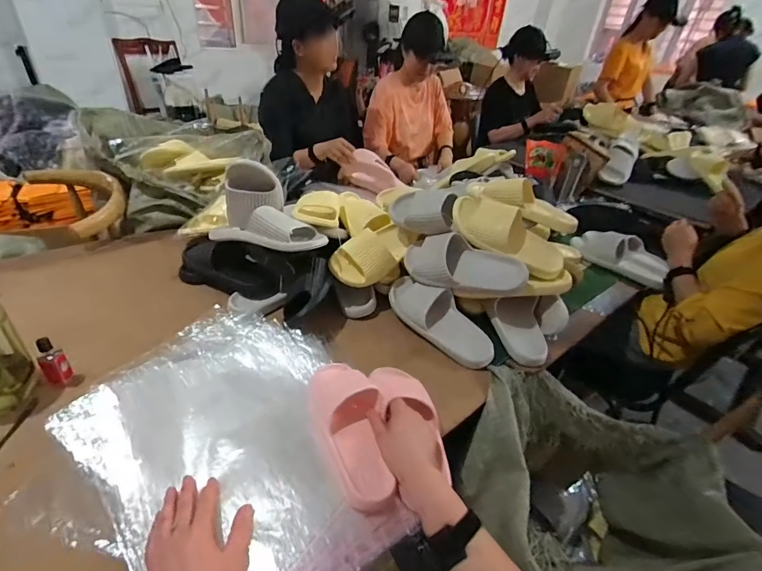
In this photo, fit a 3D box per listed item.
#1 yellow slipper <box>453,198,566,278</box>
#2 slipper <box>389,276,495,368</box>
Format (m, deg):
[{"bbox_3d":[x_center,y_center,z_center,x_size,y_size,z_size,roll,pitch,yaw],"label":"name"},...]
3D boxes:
[{"bbox_3d":[0.268,-0.107,0.805,0.243,0.096,0.109,28,34,-9],"label":"yellow slipper"},{"bbox_3d":[0.115,0.063,0.789,0.091,0.070,0.263,-23,44,-35],"label":"slipper"}]

